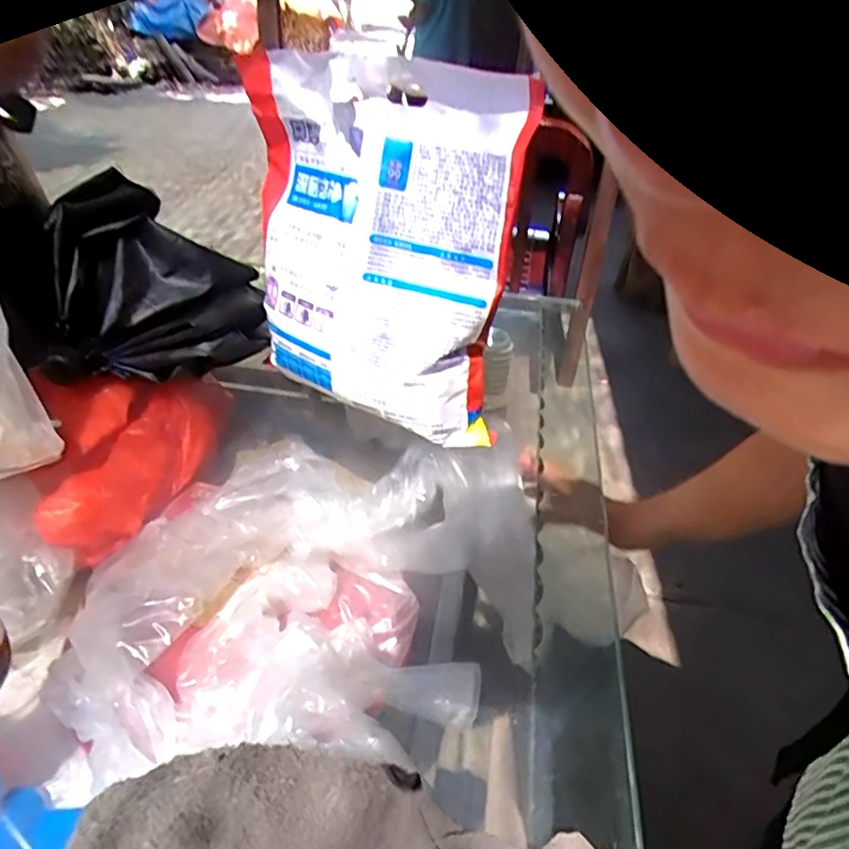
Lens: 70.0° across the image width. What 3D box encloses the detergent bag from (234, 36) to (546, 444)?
[{"bbox_3d":[-0.059,-0.155,0.543,0.277,0.289,0.091,28,41,30],"label":"detergent bag"}]

